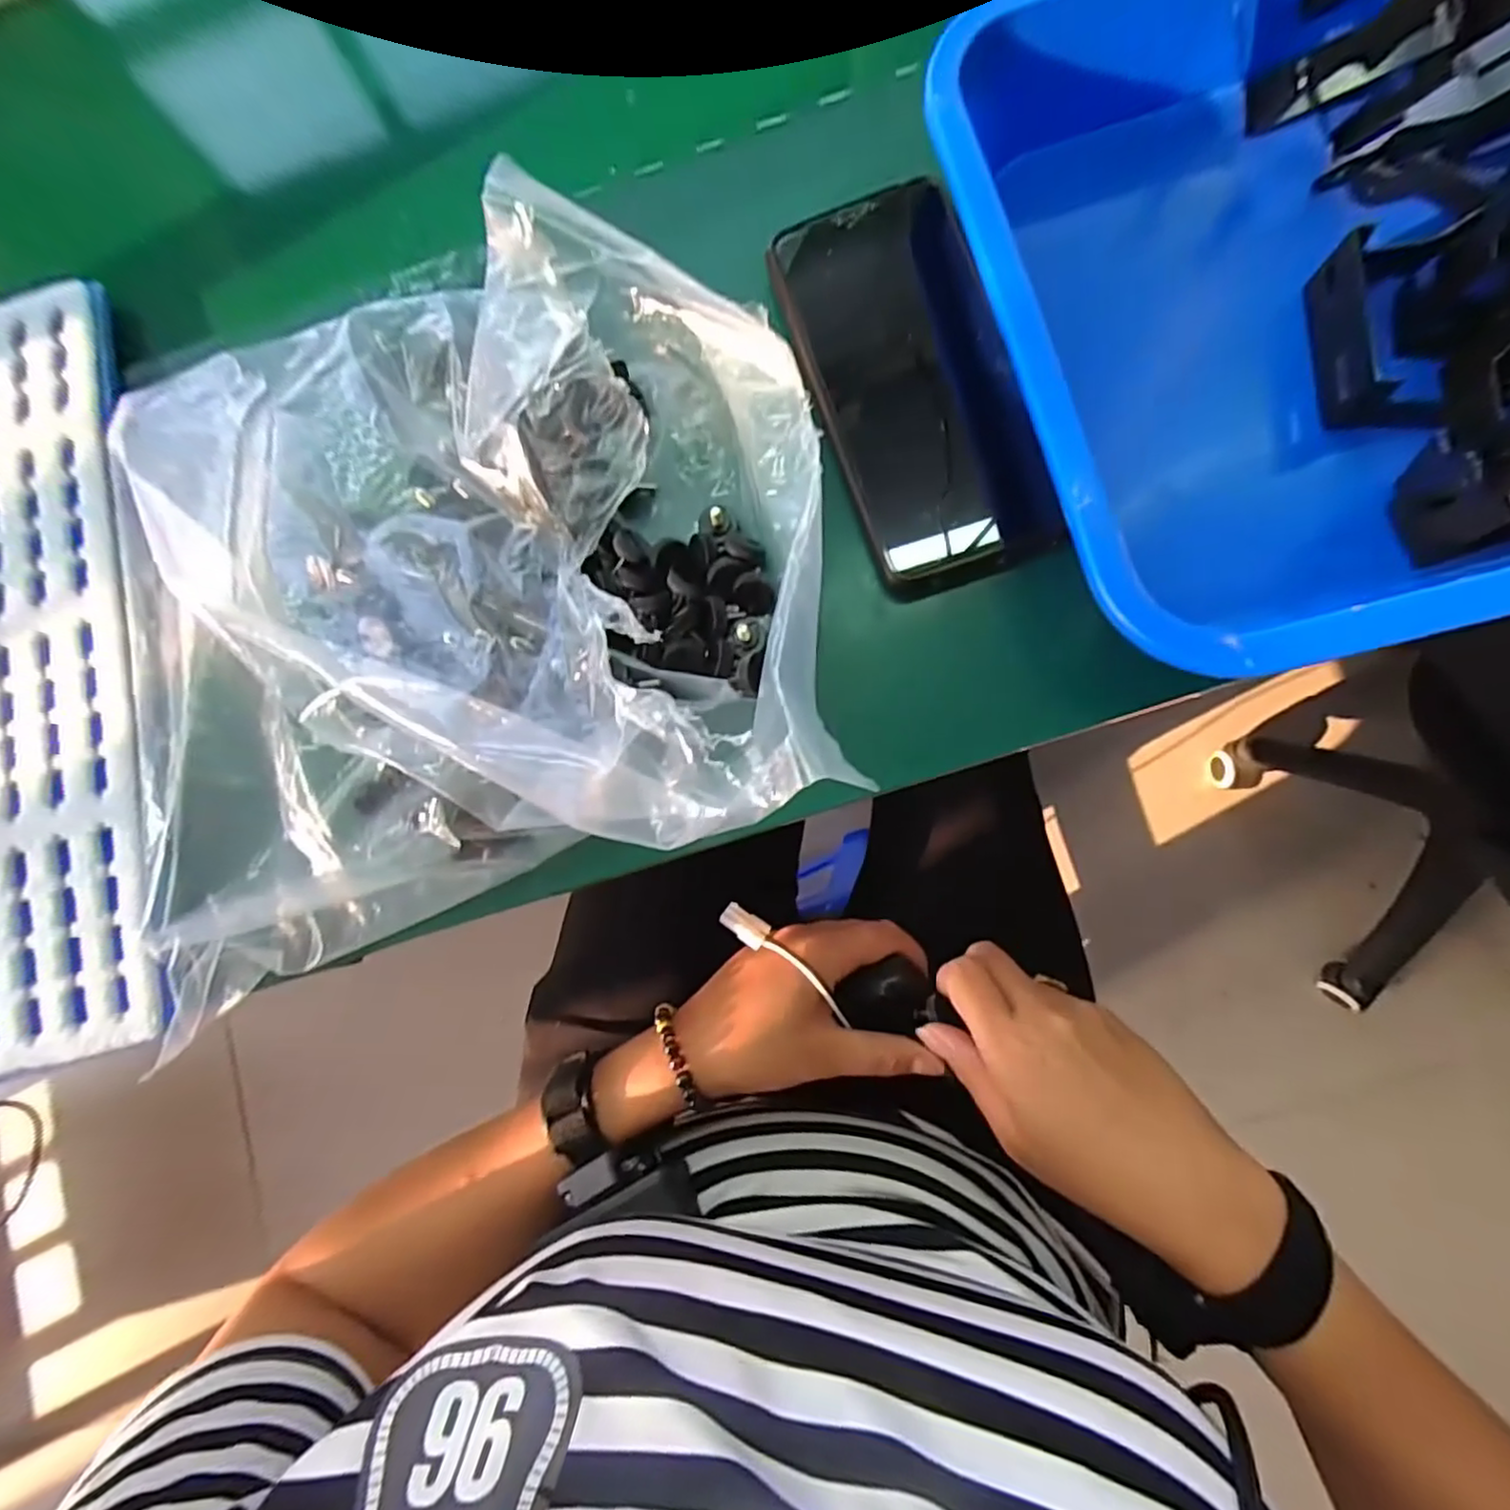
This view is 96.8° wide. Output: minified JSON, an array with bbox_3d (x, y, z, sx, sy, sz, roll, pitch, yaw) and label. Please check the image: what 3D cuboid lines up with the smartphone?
[{"bbox_3d":[0.062,-0.147,0.268,0.074,0.014,0.164,-14,84,-12],"label":"smartphone"}]

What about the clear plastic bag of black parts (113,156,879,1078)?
[{"bbox_3d":[-0.116,-0.063,0.240,0.290,0.083,0.254,-15,83,4],"label":"clear plastic bag of black parts"}]

